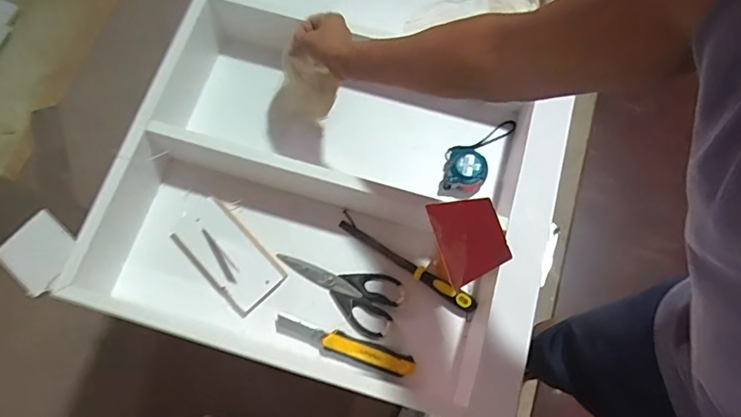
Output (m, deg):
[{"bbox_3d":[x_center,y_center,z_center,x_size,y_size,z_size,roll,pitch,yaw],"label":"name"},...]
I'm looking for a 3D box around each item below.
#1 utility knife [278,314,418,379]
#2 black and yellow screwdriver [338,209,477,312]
[{"bbox_3d":[-0.043,0.209,0.749,0.220,0.014,0.033,18,72,7],"label":"utility knife"},{"bbox_3d":[0.055,0.084,0.787,0.256,0.024,0.026,34,75,11],"label":"black and yellow screwdriver"}]

